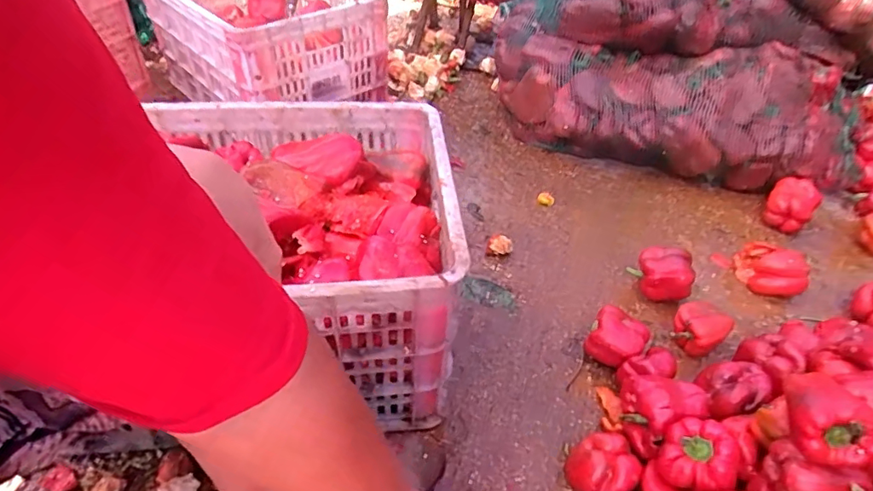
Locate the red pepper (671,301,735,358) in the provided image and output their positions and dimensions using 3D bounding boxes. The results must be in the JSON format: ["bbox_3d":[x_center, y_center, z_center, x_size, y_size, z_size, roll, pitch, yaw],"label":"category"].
[{"bbox_3d":[0.406,0.131,0.810,0.082,0.067,0.071,-32,54,-32],"label":"red pepper"}]

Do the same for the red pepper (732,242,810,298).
[{"bbox_3d":[0.588,0.041,0.922,0.103,0.073,0.084,18,45,15],"label":"red pepper"}]

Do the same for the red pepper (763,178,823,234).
[{"bbox_3d":[0.709,-0.082,1.048,0.083,0.087,0.103,32,50,27],"label":"red pepper"}]

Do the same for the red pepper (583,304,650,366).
[{"bbox_3d":[0.266,0.144,0.782,0.079,0.074,0.080,26,48,22],"label":"red pepper"}]

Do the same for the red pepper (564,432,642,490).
[{"bbox_3d":[0.203,0.274,0.645,0.083,0.058,0.075,-15,46,-19],"label":"red pepper"}]

